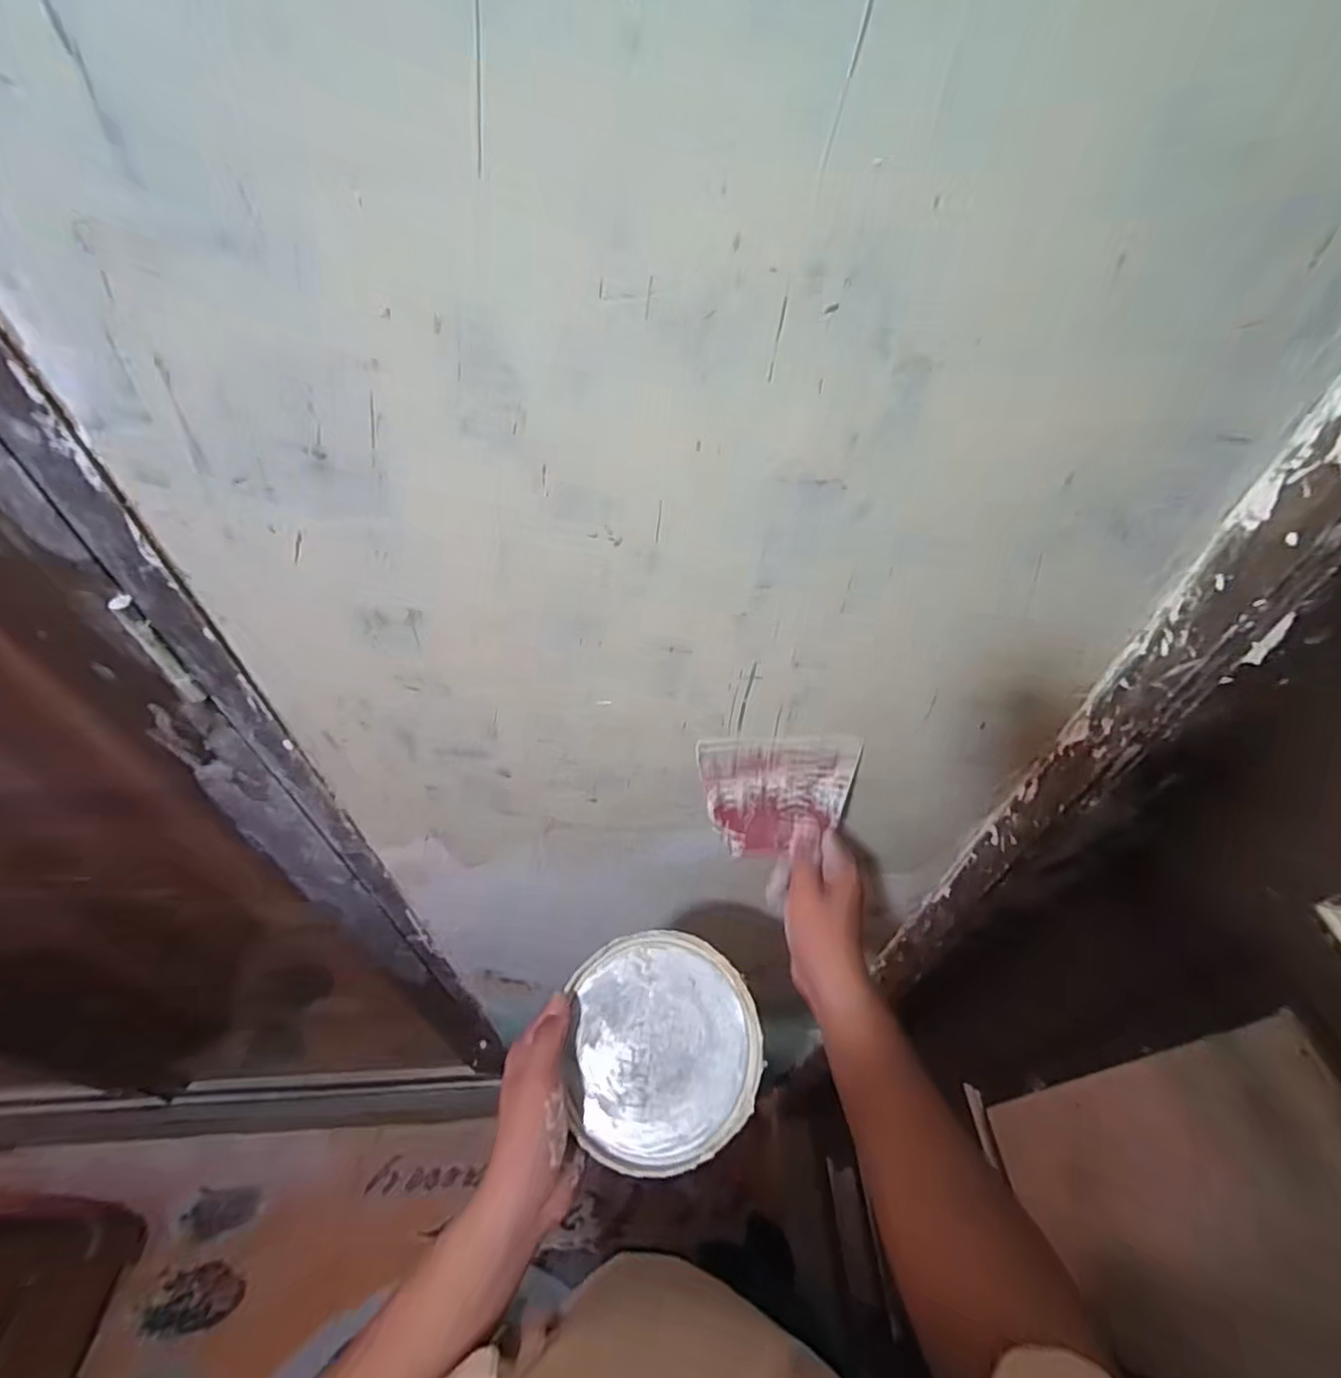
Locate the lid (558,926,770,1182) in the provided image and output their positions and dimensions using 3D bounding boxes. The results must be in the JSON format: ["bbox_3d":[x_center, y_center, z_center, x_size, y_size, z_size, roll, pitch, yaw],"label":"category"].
[{"bbox_3d":[-0.004,0.262,0.456,0.136,0.012,0.149,-1,64,2],"label":"lid"}]

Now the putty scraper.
[{"bbox_3d":[0.086,0.087,0.495,0.121,0.107,0.005,-1,24,-2],"label":"putty scraper"}]

